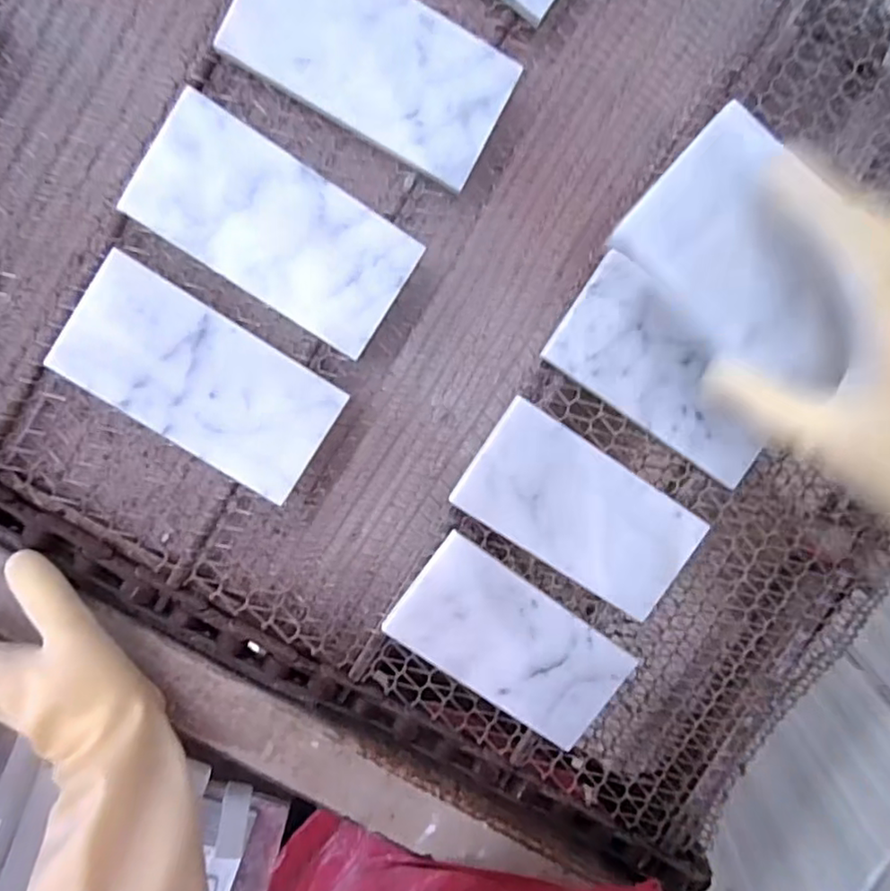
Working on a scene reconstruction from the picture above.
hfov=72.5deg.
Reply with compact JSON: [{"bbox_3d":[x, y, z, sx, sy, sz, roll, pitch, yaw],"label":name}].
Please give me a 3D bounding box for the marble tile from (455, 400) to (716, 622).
[{"bbox_3d":[0.089,0.043,0.385,0.153,0.005,0.076,33,94,-10],"label":"marble tile"}]

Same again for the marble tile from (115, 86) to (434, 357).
[{"bbox_3d":[-0.097,-0.123,0.347,0.154,0.005,0.077,32,94,-6],"label":"marble tile"}]

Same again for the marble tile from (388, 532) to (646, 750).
[{"bbox_3d":[0.044,0.130,0.391,0.154,0.005,0.075,38,90,-10],"label":"marble tile"}]

